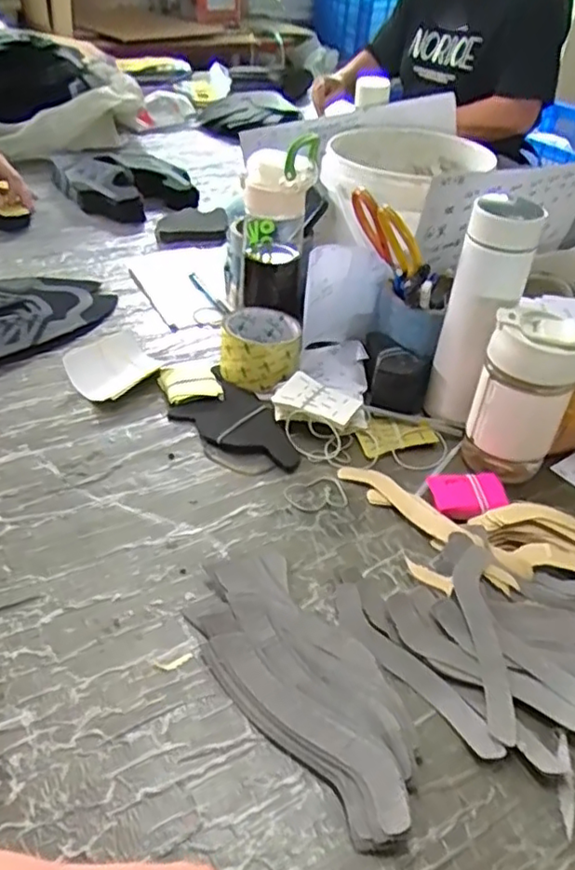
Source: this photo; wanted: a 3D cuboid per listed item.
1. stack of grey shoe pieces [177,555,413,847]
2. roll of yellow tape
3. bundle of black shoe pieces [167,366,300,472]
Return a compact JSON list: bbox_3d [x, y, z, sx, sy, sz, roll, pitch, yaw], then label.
[{"bbox_3d":[0.012,0.163,0.443,0.095,0.021,0.217,-23,46,-30],"label":"stack of grey shoe pieces"},{"bbox_3d":[-0.032,-0.097,0.732,0.089,0.058,0.091,1,39,-4],"label":"roll of yellow tape"},{"bbox_3d":[-0.044,-0.014,0.668,0.157,0.011,0.088,28,44,26],"label":"bundle of black shoe pieces"}]

